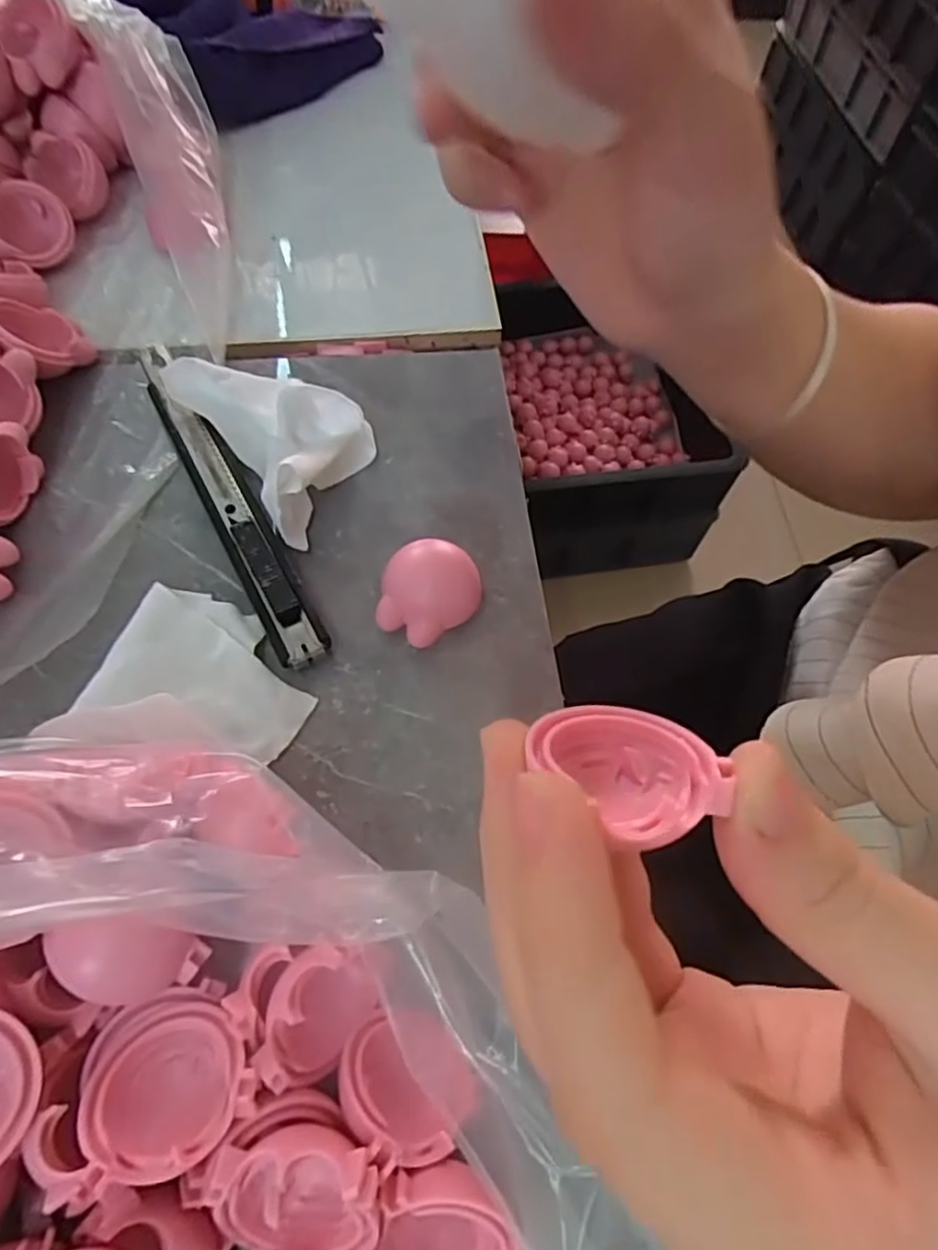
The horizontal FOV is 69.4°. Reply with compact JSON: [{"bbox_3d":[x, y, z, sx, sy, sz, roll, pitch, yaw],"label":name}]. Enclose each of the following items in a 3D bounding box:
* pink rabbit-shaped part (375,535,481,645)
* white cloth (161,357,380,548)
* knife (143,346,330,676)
[{"bbox_3d":[-0.012,-0.009,0.201,0.027,0.012,0.031,26,64,10],"label":"pink rabbit-shaped part"},{"bbox_3d":[-0.058,-0.064,0.218,0.047,0.025,0.067,-33,69,-19],"label":"white cloth"},{"bbox_3d":[-0.076,-0.042,0.213,0.015,0.009,0.130,-26,67,-16],"label":"knife"}]

